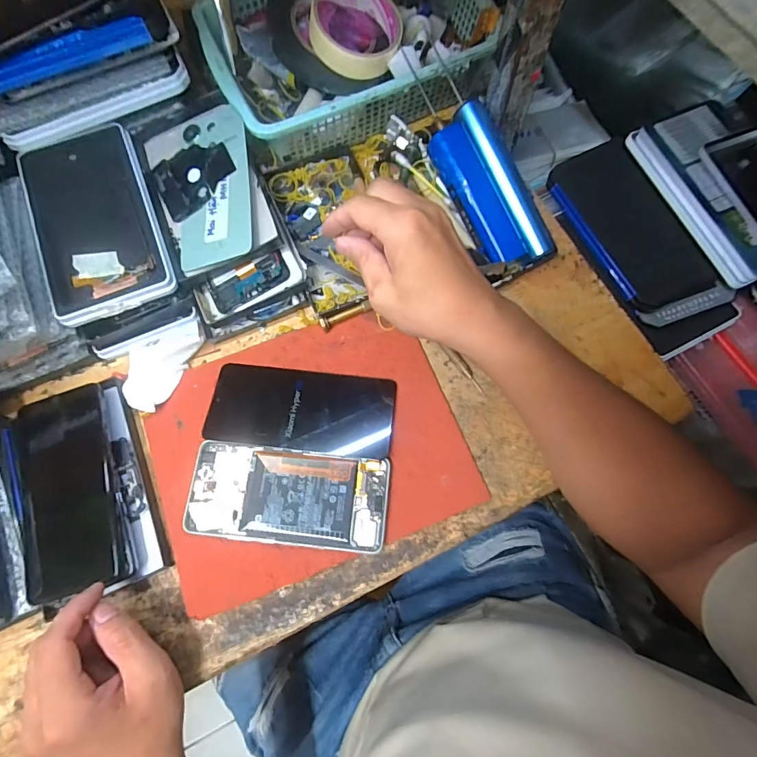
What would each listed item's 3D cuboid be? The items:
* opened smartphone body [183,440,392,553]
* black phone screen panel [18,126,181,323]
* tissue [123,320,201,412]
[{"bbox_3d":[-0.072,0.094,0.351,0.157,0.009,0.071,5,74,3],"label":"opened smartphone body"},{"bbox_3d":[-0.251,-0.141,0.386,0.101,0.015,0.179,-21,74,-4],"label":"black phone screen panel"},{"bbox_3d":[-0.201,-0.016,0.393,0.055,0.017,0.086,20,75,8],"label":"tissue"}]

